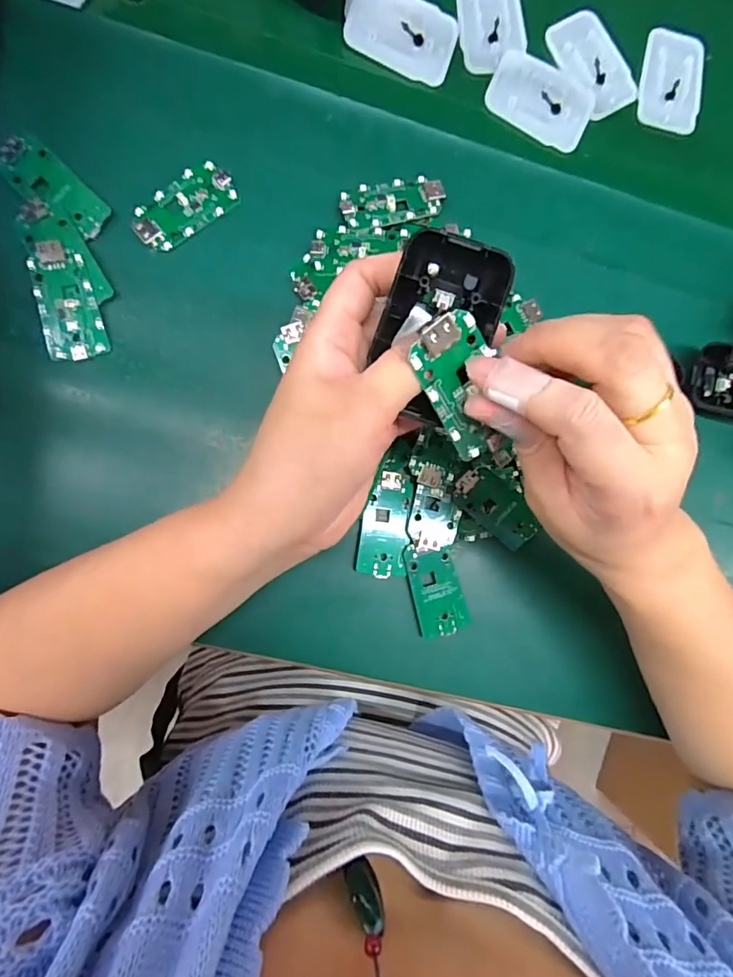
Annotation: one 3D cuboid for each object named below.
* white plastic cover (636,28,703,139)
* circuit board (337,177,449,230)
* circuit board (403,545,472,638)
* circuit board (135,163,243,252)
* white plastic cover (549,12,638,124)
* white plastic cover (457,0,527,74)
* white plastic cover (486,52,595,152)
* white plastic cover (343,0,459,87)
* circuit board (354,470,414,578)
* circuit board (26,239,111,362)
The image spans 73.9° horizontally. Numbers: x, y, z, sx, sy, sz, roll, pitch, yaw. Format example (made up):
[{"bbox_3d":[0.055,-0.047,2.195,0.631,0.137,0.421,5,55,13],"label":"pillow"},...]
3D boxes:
[{"bbox_3d":[0.212,-0.282,0.337,0.043,0.004,0.063,12,88,-5],"label":"white plastic cover"},{"bbox_3d":[0.016,-0.177,0.299,0.064,0.005,0.029,-16,90,-6],"label":"circuit board"},{"bbox_3d":[0.044,0.063,0.302,0.032,0.004,0.055,-13,90,-6],"label":"circuit board"},{"bbox_3d":[-0.108,-0.167,0.291,0.063,0.006,0.030,-38,92,-5],"label":"circuit board"},{"bbox_3d":[0.154,-0.288,0.329,0.042,0.004,0.071,-29,92,-5],"label":"white plastic cover"},{"bbox_3d":[0.082,-0.310,0.323,0.043,0.004,0.070,-8,90,-6],"label":"white plastic cover"},{"bbox_3d":[0.116,-0.258,0.324,0.069,0.004,0.047,22,87,-5],"label":"white plastic cover"},{"bbox_3d":[0.022,-0.292,0.312,0.070,0.008,0.044,16,87,-5],"label":"white plastic cover"},{"bbox_3d":[0.012,0.022,0.298,0.029,0.004,0.063,7,88,-5],"label":"circuit board"},{"bbox_3d":[-0.171,-0.106,0.276,0.031,0.007,0.063,-15,90,-6],"label":"circuit board"}]

